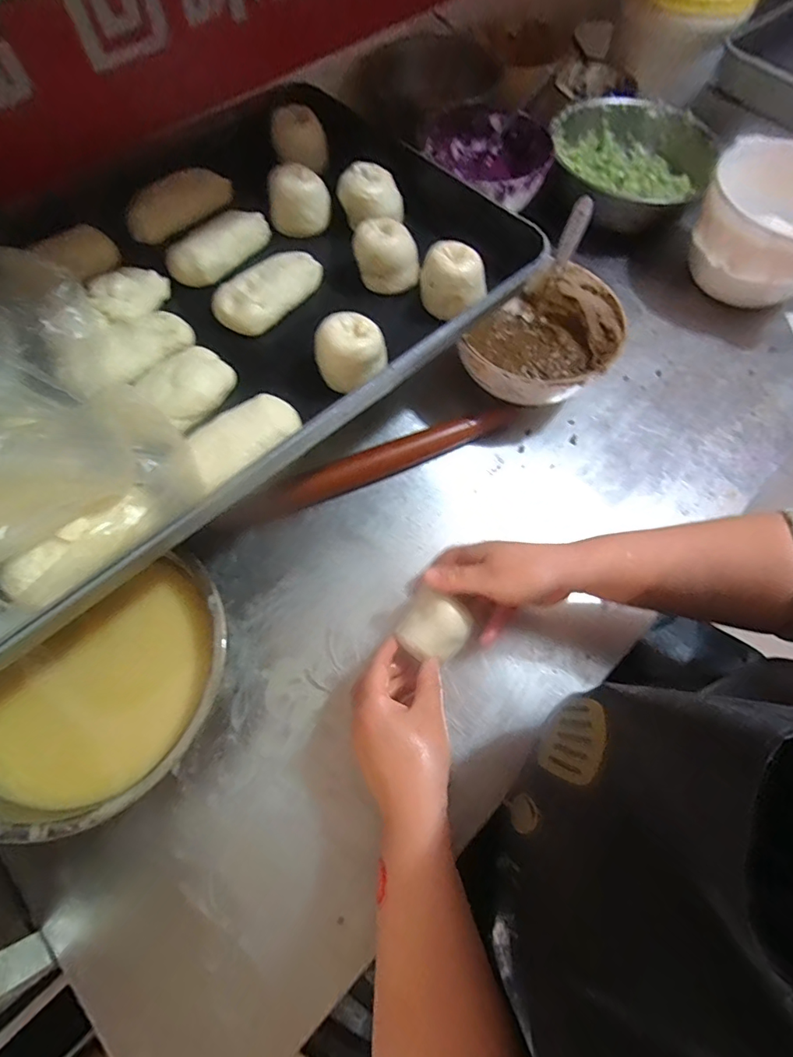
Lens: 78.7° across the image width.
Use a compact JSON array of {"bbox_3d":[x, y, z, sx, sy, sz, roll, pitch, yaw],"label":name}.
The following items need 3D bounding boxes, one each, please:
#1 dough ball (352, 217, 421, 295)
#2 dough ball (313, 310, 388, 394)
[{"bbox_3d":[-0.008,-0.257,0.458,0.053,0.043,0.050,-26,69,-12],"label":"dough ball"},{"bbox_3d":[-0.038,-0.149,0.408,0.059,0.044,0.048,-11,67,-6],"label":"dough ball"}]

